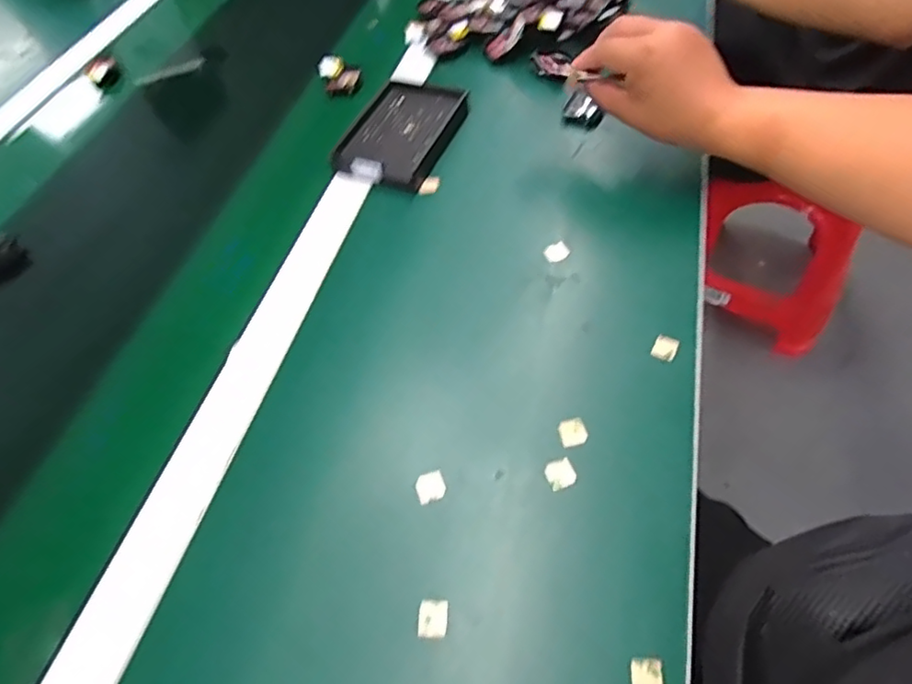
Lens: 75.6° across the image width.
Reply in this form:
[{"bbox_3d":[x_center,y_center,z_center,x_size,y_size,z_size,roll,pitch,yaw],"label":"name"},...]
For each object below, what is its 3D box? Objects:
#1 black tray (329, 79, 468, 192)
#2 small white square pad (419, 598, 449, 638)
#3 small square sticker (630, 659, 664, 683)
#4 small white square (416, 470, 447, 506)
[{"bbox_3d":[-0.055,-0.211,0.580,0.094,0.017,0.144,15,57,16],"label":"black tray"},{"bbox_3d":[-0.013,0.156,0.333,0.016,0.005,0.020,-4,54,3],"label":"small white square pad"},{"bbox_3d":[0.101,0.177,0.309,0.016,0.004,0.019,-3,49,14],"label":"small square sticker"},{"bbox_3d":[-0.016,0.093,0.377,0.018,0.005,0.018,-18,55,-7],"label":"small white square"}]

